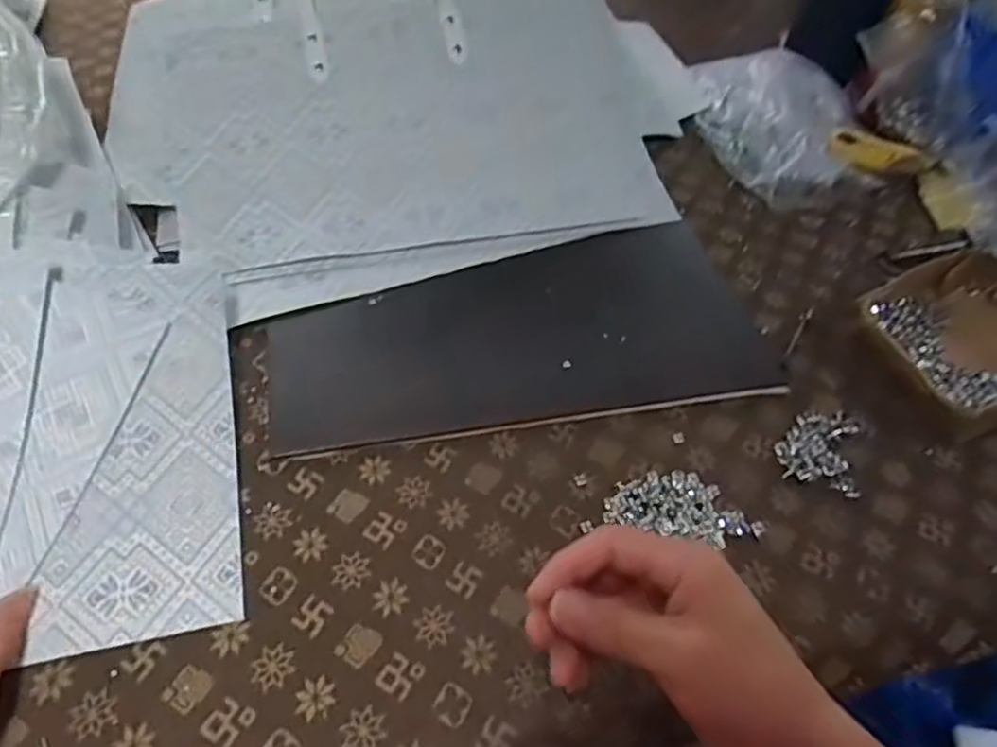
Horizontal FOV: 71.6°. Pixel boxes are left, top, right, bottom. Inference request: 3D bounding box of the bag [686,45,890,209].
[{"bbox_3d":[0.318,-0.287,0.780,0.159,0.064,0.249,-5,50,-10],"label":"bag"}]

